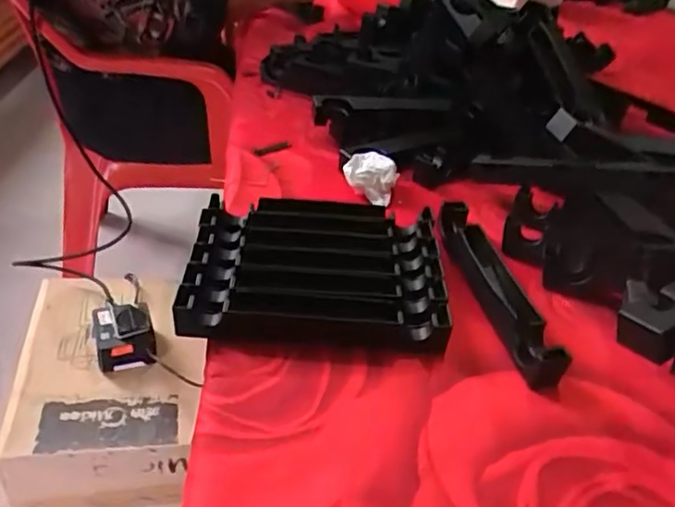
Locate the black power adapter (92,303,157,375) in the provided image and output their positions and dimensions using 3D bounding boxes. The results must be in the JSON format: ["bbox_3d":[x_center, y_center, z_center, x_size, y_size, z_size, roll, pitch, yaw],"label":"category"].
[{"bbox_3d":[-0.281,0.110,0.808,0.072,0.052,0.085,-9,40,-22],"label":"black power adapter"}]

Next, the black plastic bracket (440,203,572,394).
[{"bbox_3d":[0.130,0.024,0.505,0.034,0.029,0.197,-5,36,-16],"label":"black plastic bracket"}]

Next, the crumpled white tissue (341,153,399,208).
[{"bbox_3d":[0.034,-0.080,0.627,0.052,0.030,0.039,24,38,23],"label":"crumpled white tissue"}]

